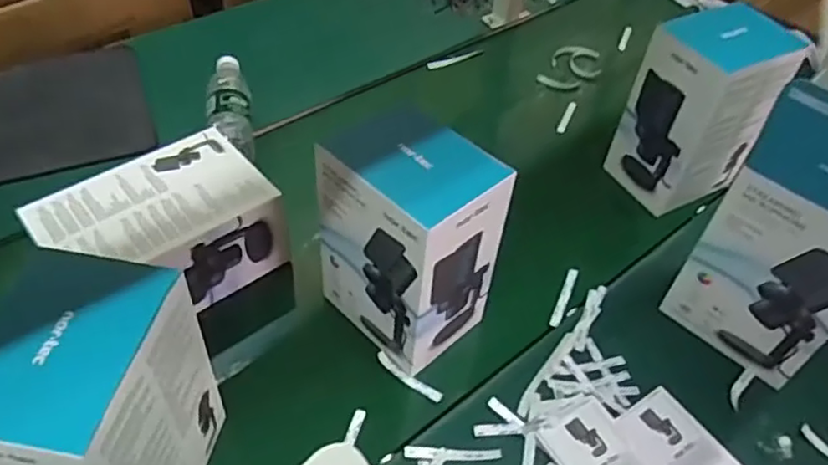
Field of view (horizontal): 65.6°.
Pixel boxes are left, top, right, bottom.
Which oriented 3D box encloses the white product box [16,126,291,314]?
[{"bbox_3d":[-0.278,0.009,0.729,0.218,0.127,0.148,-32,59,-29],"label":"white product box"}]

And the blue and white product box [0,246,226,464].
[{"bbox_3d":[-0.243,0.142,0.503,0.113,0.230,0.150,11,49,4],"label":"blue and white product box"}]

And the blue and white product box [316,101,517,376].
[{"bbox_3d":[-0.006,0.014,0.663,0.145,0.230,0.114,39,56,25],"label":"blue and white product box"}]

